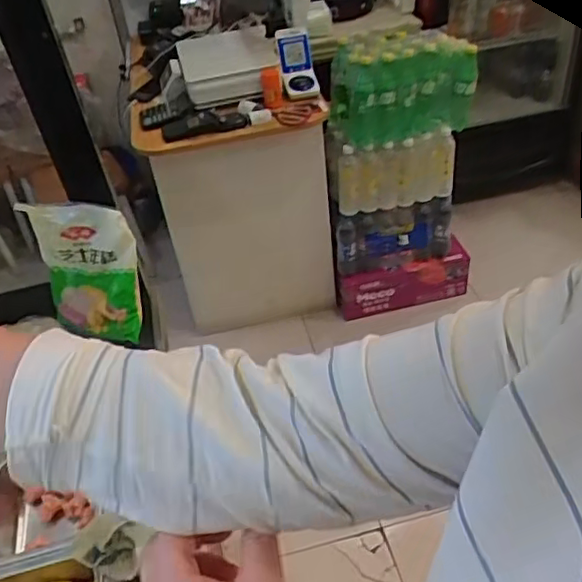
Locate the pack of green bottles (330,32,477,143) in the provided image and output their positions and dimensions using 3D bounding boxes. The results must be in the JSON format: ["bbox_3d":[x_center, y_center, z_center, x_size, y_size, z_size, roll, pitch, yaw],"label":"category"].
[{"bbox_3d":[0.304,-0.561,1.705,0.390,0.243,0.196,-4,40,4],"label":"pack of green bottles"}]

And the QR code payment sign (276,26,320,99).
[{"bbox_3d":[0.016,-0.616,1.669,0.092,0.036,0.206,-10,77,-3],"label":"QR code payment sign"}]

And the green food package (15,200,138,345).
[{"bbox_3d":[-0.323,-0.034,0.979,0.184,0.218,0.042,11,27,14],"label":"green food package"}]

